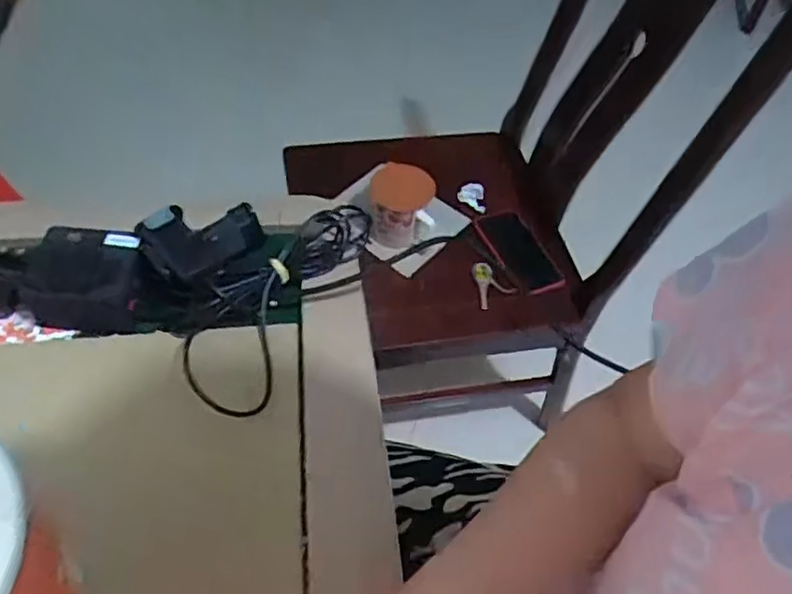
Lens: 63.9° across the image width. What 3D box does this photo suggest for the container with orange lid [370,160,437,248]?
[{"bbox_3d":[0.007,-0.141,0.991,0.099,0.102,0.131,2,53,-1],"label":"container with orange lid"}]

